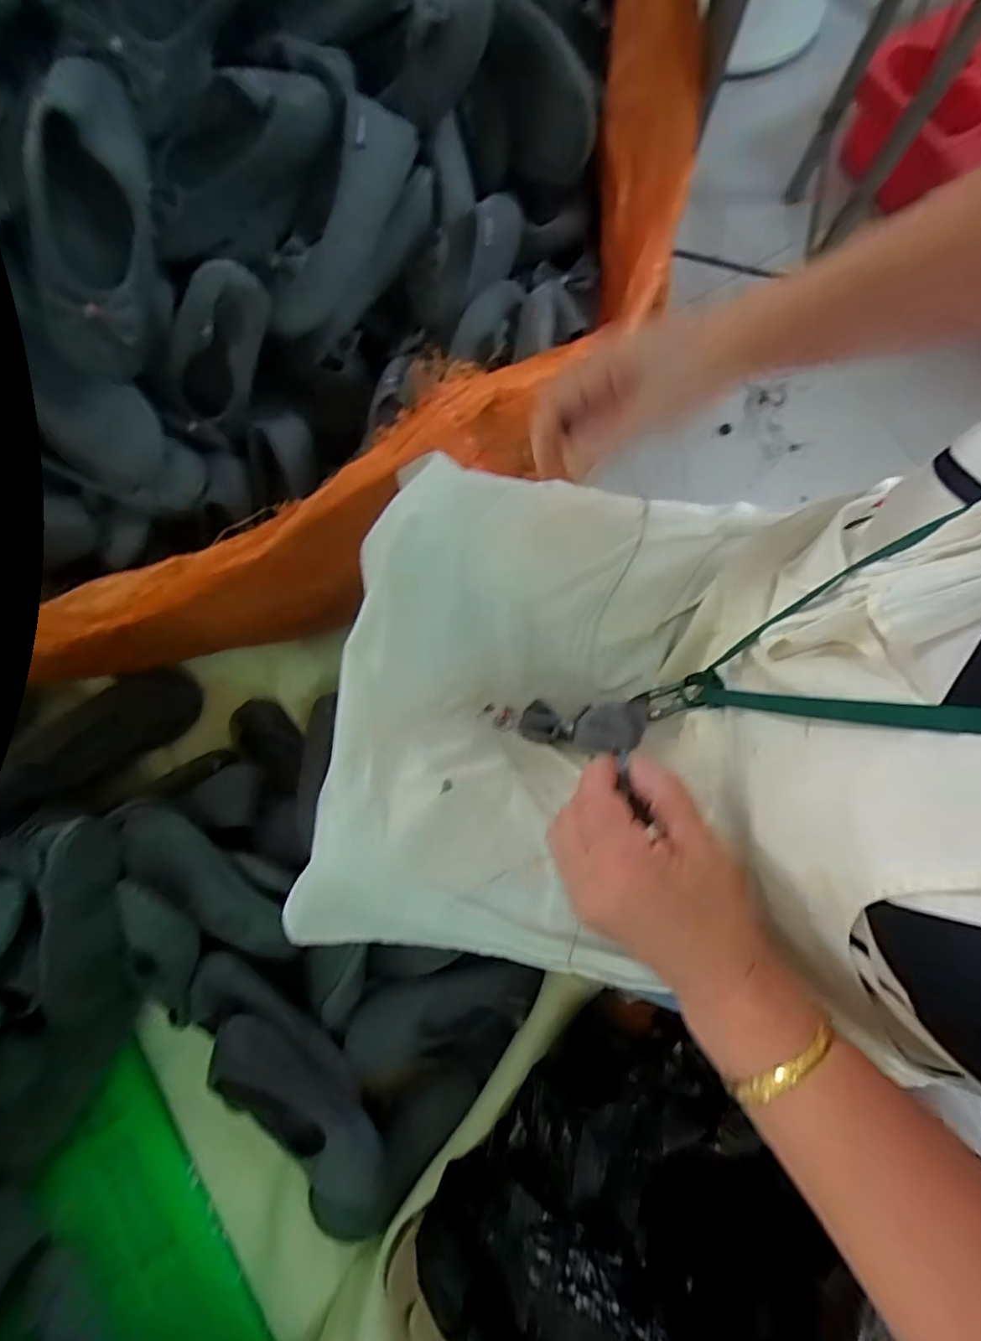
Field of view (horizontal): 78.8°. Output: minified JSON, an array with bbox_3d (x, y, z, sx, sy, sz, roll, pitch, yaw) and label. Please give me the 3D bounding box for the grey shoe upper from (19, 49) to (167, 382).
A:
[{"bbox_3d":[-0.374,-0.413,0.567,0.077,0.086,0.251,17,119,2],"label":"grey shoe upper"}]

